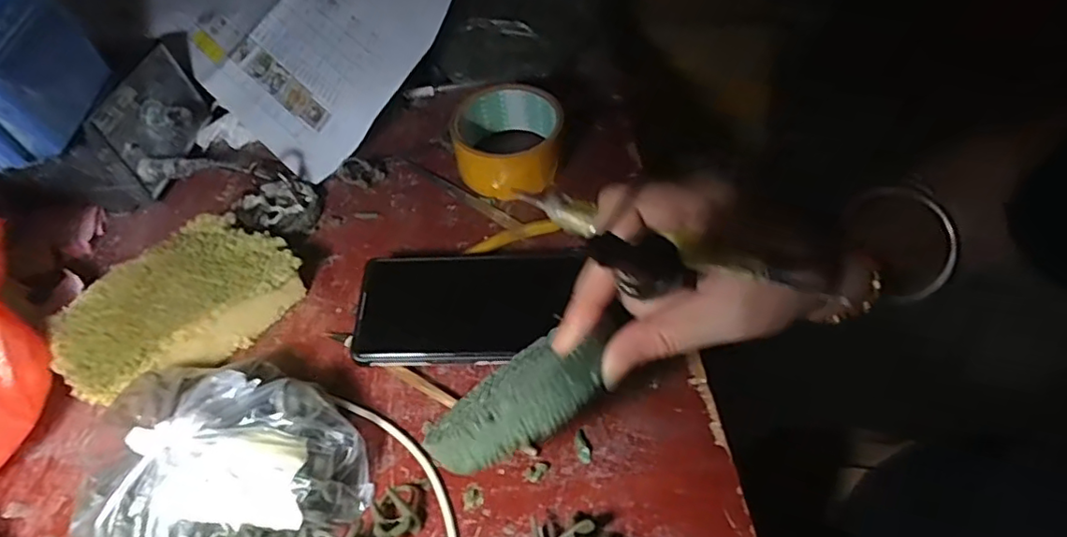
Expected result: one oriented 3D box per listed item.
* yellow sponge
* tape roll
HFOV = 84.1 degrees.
[{"bbox_3d":[-0.231,0.026,0.390,0.091,0.043,0.137,32,60,28],"label":"yellow sponge"},{"bbox_3d":[-0.020,-0.100,0.473,0.080,0.050,0.083,-3,50,3],"label":"tape roll"}]

